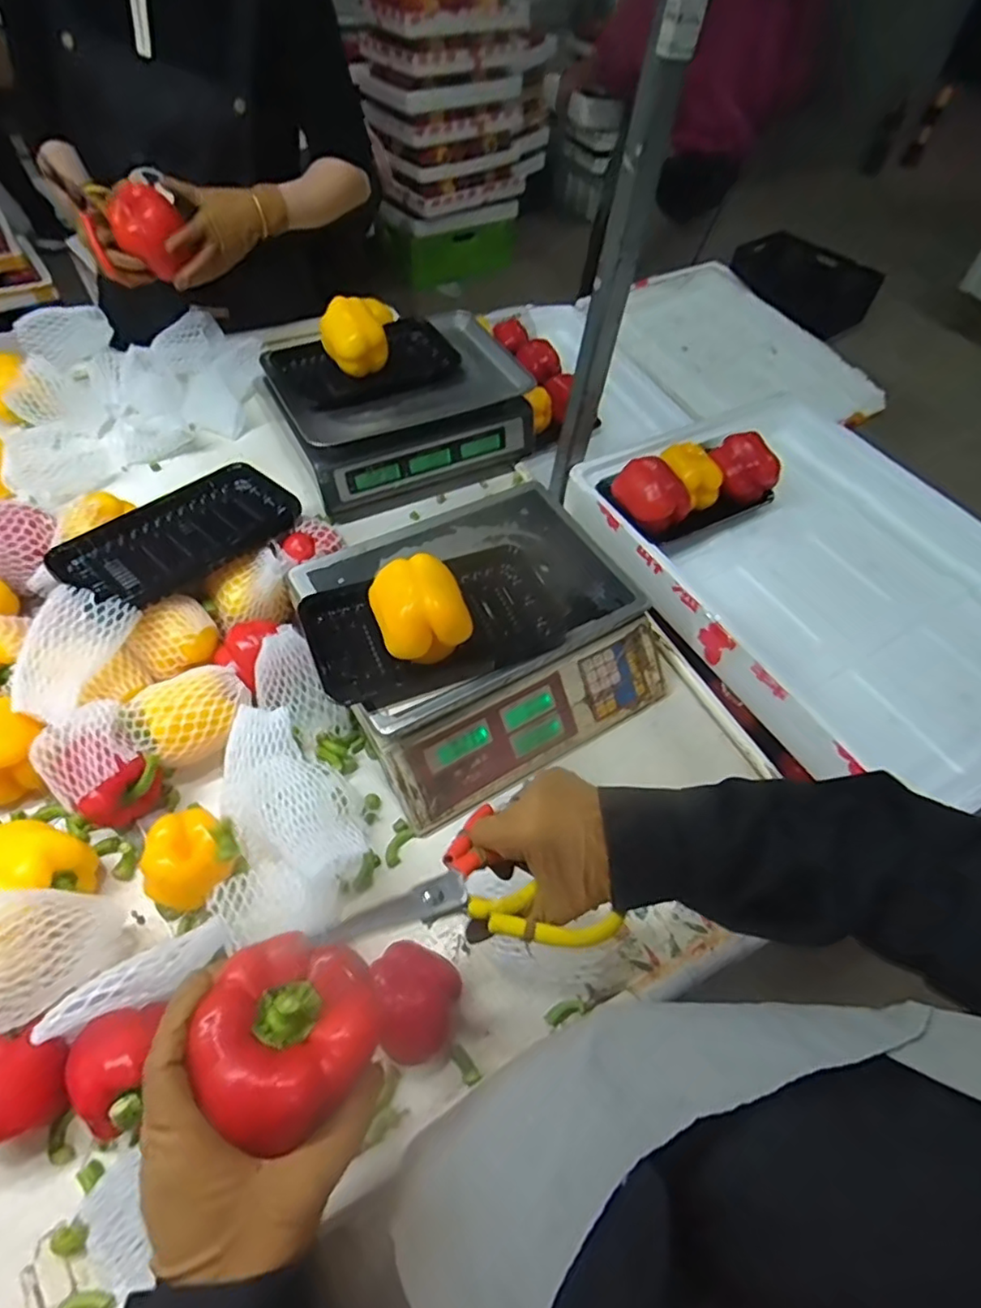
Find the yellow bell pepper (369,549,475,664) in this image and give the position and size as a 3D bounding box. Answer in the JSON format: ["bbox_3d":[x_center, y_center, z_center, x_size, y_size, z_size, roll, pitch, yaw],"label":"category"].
[{"bbox_3d":[-0.065,-0.036,0.588,0.084,0.084,0.085,-19,58,-18],"label":"yellow bell pepper"}]

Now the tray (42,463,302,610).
[{"bbox_3d":[-0.357,-0.141,0.694,0.139,0.020,0.243,38,60,21],"label":"tray"}]

